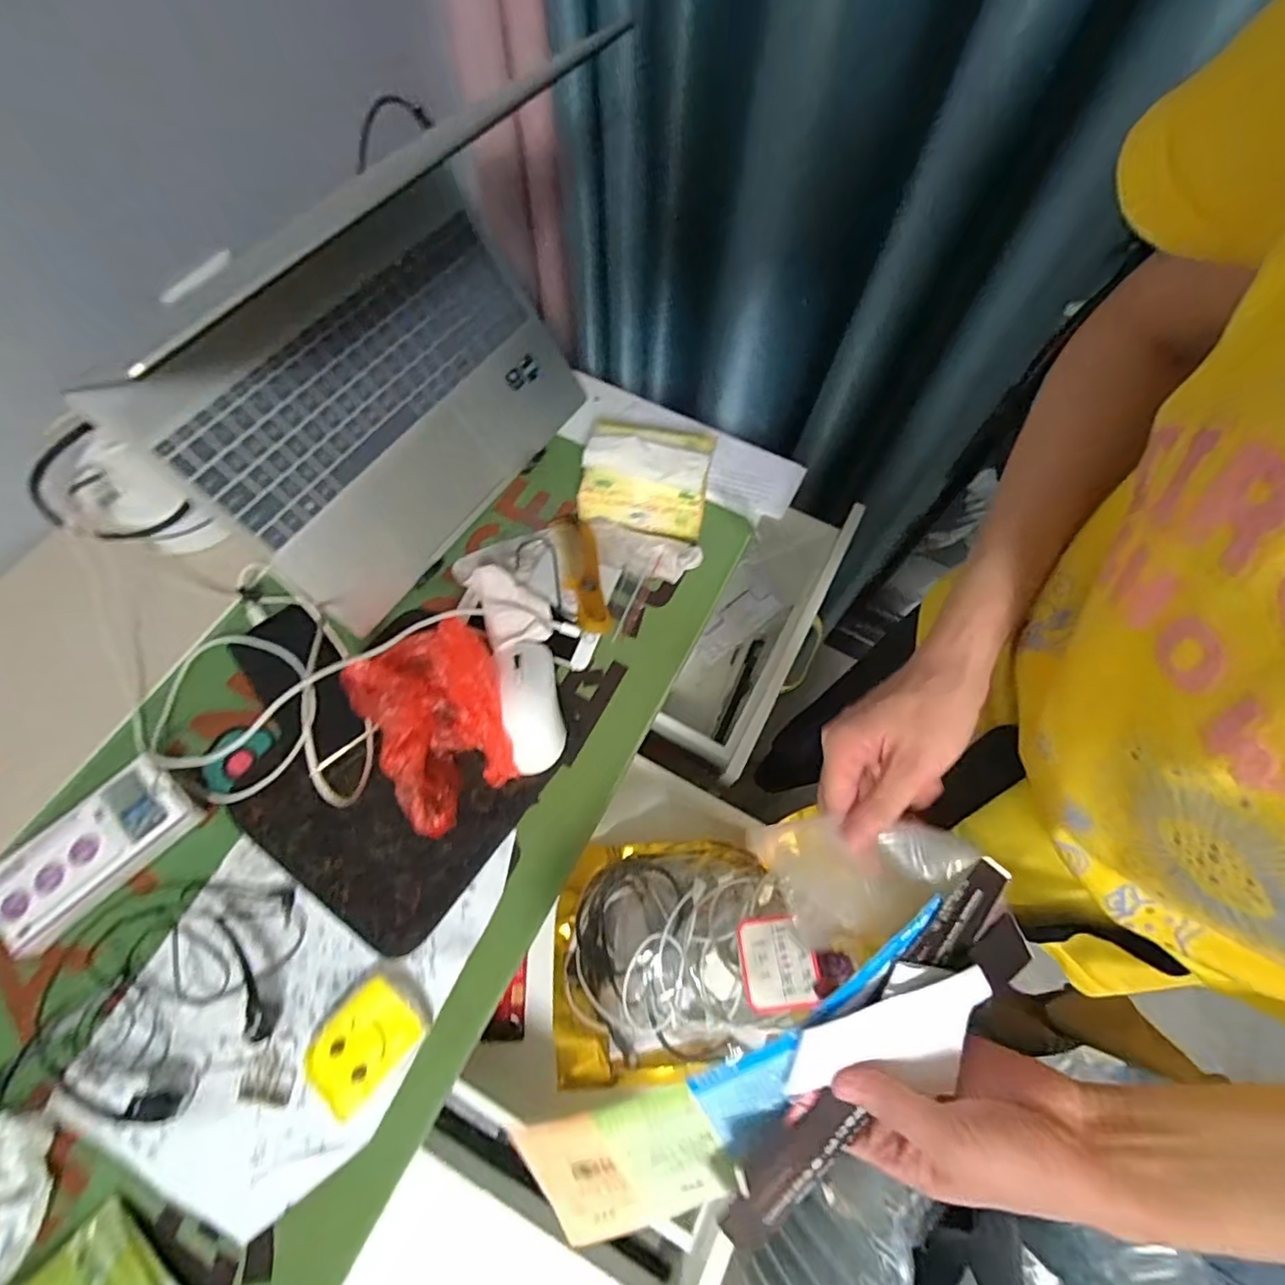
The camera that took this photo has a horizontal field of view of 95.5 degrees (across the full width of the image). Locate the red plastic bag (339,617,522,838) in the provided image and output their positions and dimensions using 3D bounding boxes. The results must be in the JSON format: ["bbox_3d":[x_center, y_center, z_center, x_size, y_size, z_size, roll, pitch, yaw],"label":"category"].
[{"bbox_3d":[-0.163,0.063,0.482,0.108,0.062,0.152,-29,71,-13],"label":"red plastic bag"}]

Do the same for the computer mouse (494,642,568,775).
[{"bbox_3d":[-0.096,0.052,0.503,0.051,0.027,0.111,-11,67,-6],"label":"computer mouse"}]

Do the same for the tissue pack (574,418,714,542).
[{"bbox_3d":[0.004,-0.163,0.579,0.122,0.068,0.095,9,67,2],"label":"tissue pack"}]

